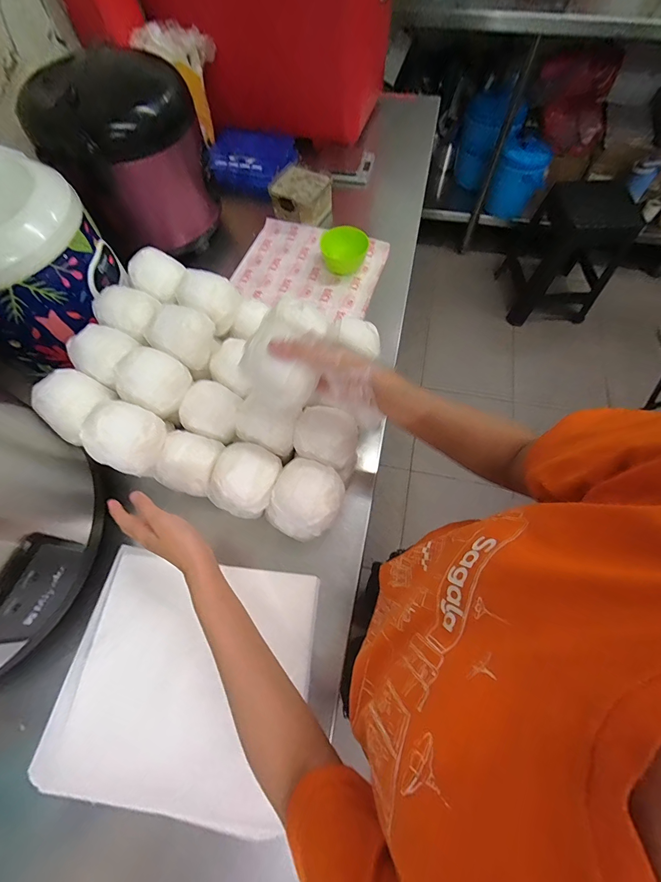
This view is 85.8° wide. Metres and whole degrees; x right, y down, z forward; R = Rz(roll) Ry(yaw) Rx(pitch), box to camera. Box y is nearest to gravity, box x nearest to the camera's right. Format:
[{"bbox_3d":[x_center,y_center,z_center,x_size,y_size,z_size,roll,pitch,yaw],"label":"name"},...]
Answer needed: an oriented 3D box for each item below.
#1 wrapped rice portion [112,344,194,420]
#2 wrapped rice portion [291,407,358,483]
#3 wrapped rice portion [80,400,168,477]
[{"bbox_3d":[-0.229,-0.079,0.464,0.078,0.057,0.083,0,66,1],"label":"wrapped rice portion"},{"bbox_3d":[-0.005,0.000,0.473,0.088,0.064,0.061,27,70,12],"label":"wrapped rice portion"},{"bbox_3d":[-0.248,-0.006,0.432,0.073,0.063,0.079,0,66,1],"label":"wrapped rice portion"}]

